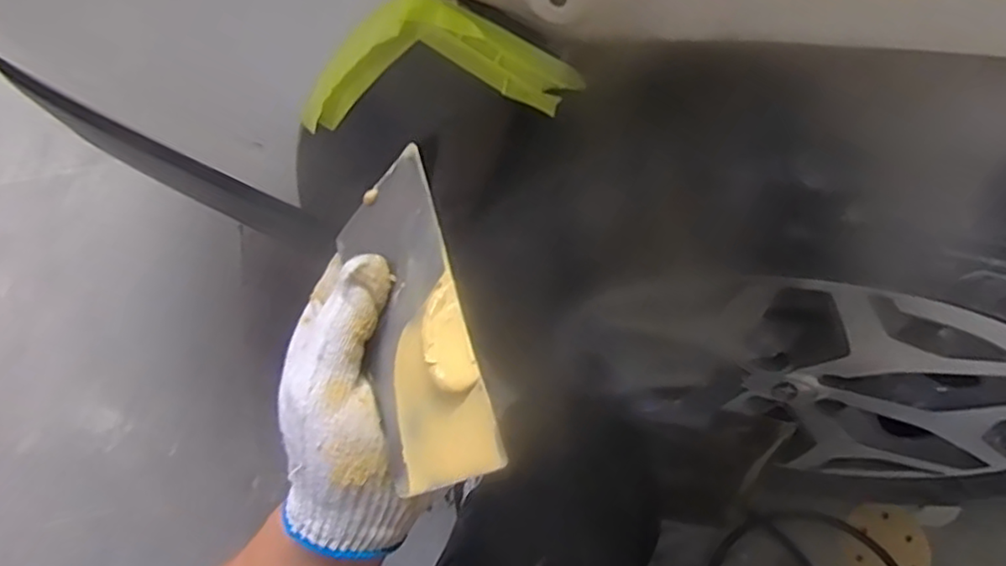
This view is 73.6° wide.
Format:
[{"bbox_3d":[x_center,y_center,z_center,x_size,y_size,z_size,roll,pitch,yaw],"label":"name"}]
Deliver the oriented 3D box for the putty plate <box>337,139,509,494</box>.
[{"bbox_3d":[-0.043,0.020,0.291,0.011,0.073,0.135,-2,67,-45],"label":"putty plate"}]

